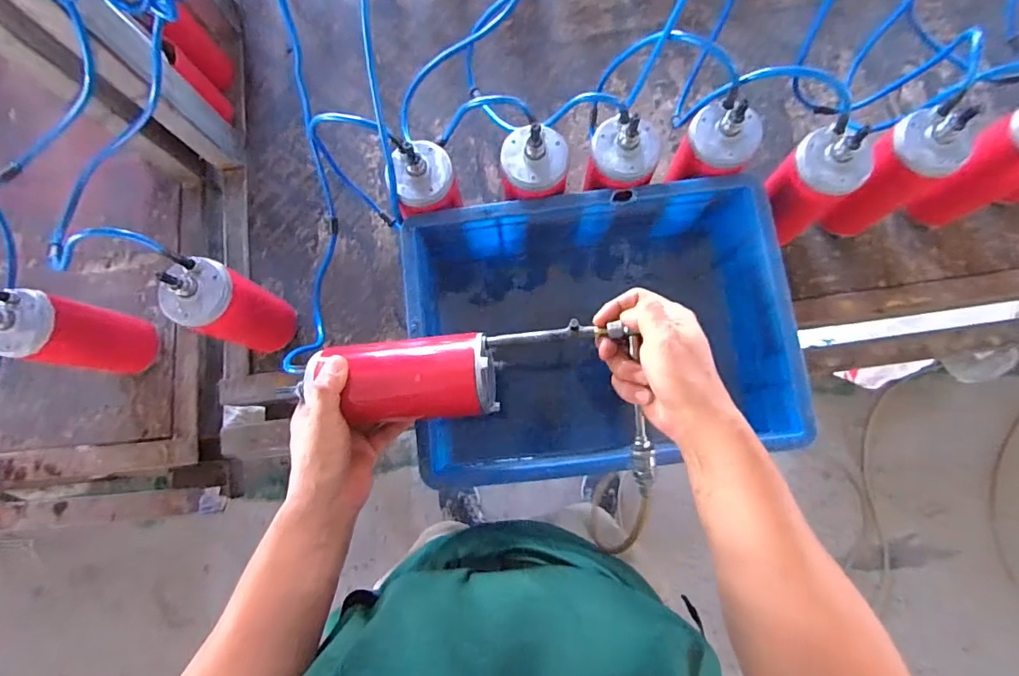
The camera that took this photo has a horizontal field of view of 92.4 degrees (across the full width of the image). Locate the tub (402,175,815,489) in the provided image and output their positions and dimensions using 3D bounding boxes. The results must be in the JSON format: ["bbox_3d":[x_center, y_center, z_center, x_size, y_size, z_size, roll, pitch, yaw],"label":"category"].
[{"bbox_3d":[0.098,-0.004,0.588,0.394,0.159,0.293,-7,79,2],"label":"tub"}]

